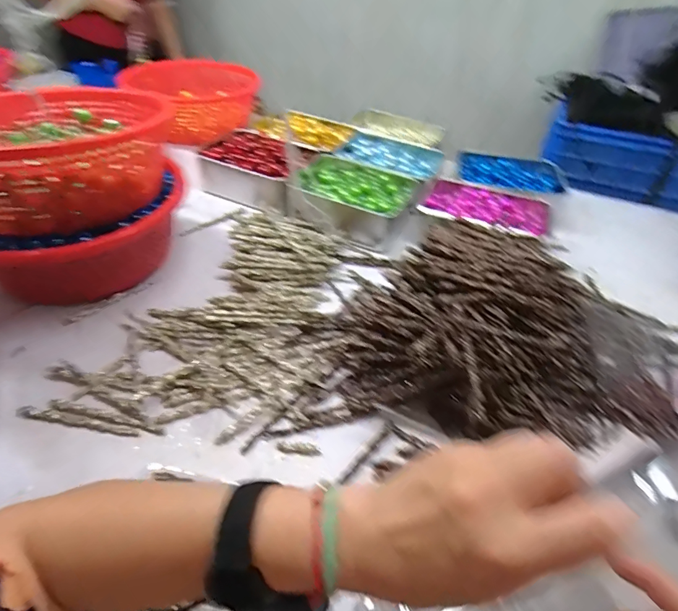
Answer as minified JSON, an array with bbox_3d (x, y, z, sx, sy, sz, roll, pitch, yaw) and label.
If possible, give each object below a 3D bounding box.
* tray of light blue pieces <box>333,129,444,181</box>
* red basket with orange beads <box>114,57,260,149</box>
[{"bbox_3d":[0.126,-0.355,0.990,0.229,0.038,0.170,19,44,13],"label":"tray of light blue pieces"},{"bbox_3d":[-0.375,-0.561,1.144,0.310,0.140,0.304,0,48,0],"label":"red basket with orange beads"}]

